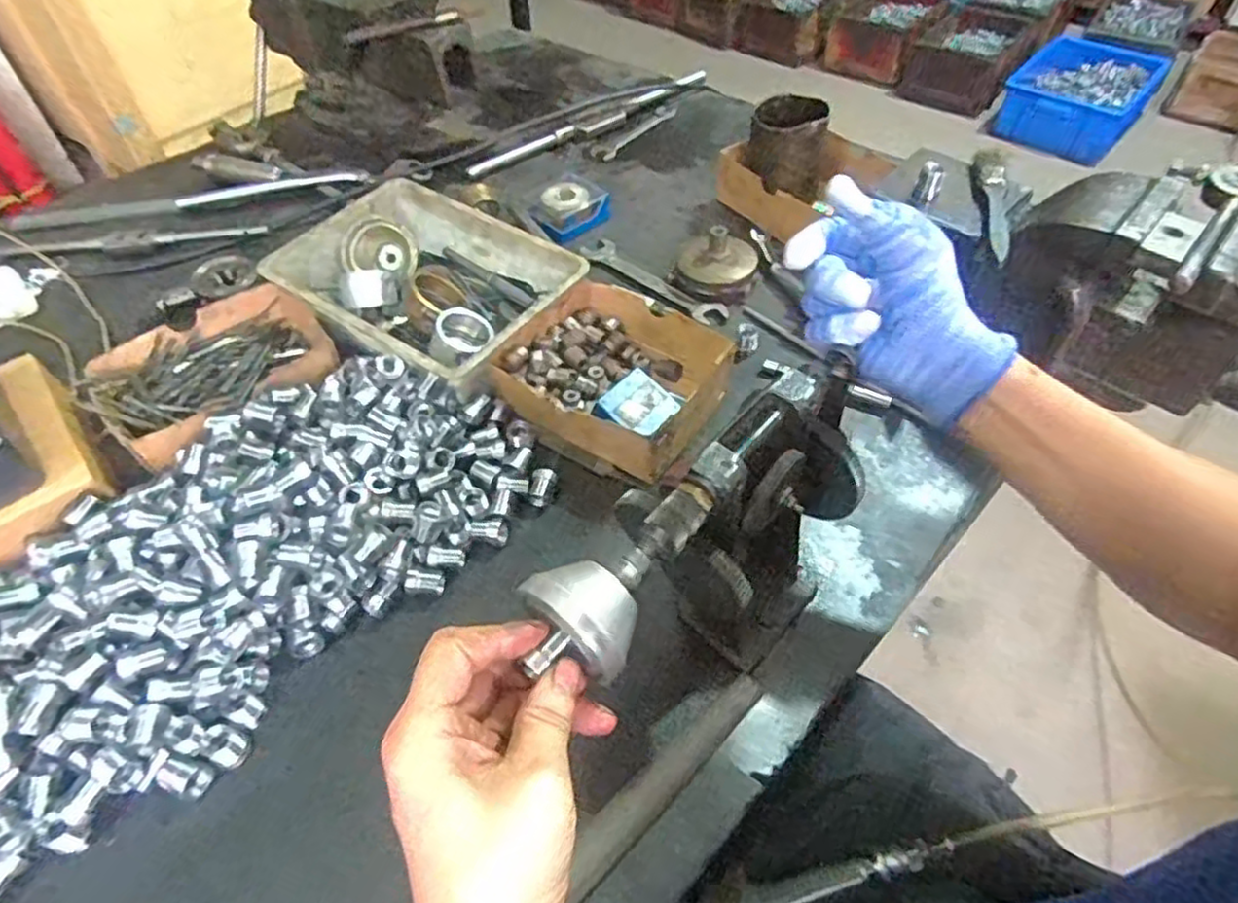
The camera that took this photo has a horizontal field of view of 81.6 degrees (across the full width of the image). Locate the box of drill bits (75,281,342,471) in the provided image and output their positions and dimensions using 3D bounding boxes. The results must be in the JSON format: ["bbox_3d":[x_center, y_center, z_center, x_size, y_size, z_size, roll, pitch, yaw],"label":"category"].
[{"bbox_3d":[-0.330,-0.065,0.595,0.136,0.043,0.175,35,60,27],"label":"box of drill bits"}]

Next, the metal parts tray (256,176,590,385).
[{"bbox_3d":[-0.171,-0.142,0.642,0.246,0.068,0.170,28,57,23],"label":"metal parts tray"}]

